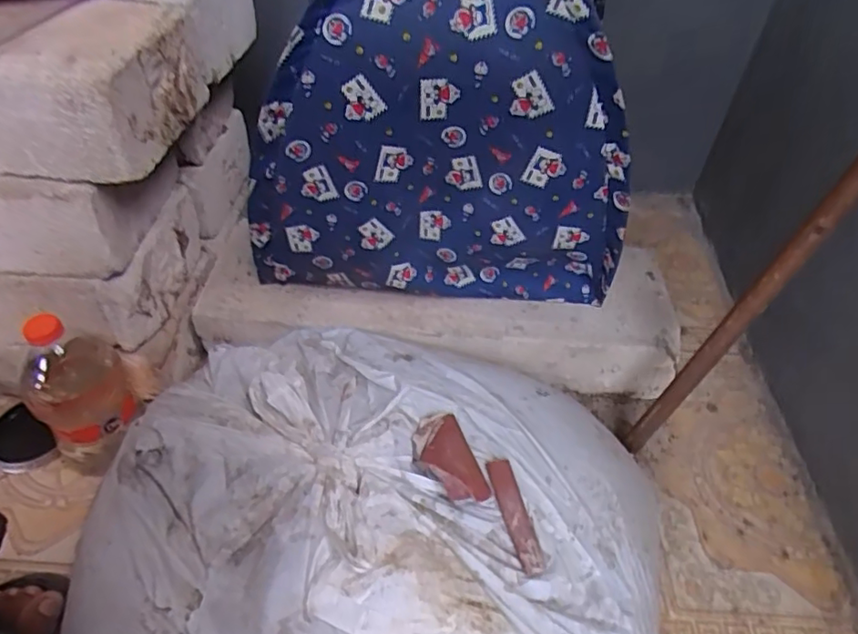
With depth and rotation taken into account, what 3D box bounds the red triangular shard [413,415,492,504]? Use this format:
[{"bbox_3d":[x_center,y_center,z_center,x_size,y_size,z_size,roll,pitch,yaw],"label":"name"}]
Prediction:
[{"bbox_3d":[0.018,0.132,0.544,0.050,0.011,0.094,-15,48,-17],"label":"red triangular shard"}]

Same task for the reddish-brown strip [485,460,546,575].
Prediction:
[{"bbox_3d":[0.075,0.171,0.509,0.020,0.007,0.103,-8,46,-11],"label":"reddish-brown strip"}]

